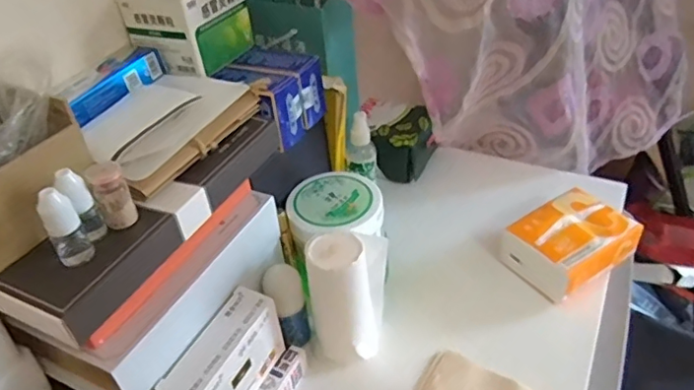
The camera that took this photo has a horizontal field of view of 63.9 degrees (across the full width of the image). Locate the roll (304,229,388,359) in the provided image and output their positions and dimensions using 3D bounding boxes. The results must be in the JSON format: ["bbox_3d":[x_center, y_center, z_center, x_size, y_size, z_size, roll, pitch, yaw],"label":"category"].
[{"bbox_3d":[0.001,0.085,0.514,0.057,0.122,0.076,8,41,16],"label":"roll"}]

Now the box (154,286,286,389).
[{"bbox_3d":[-0.102,0.146,0.452,0.041,0.072,0.129,12,42,20],"label":"box"}]

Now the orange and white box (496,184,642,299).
[{"bbox_3d":[0.238,0.049,0.602,0.118,0.052,0.103,-27,44,-25],"label":"orange and white box"}]

